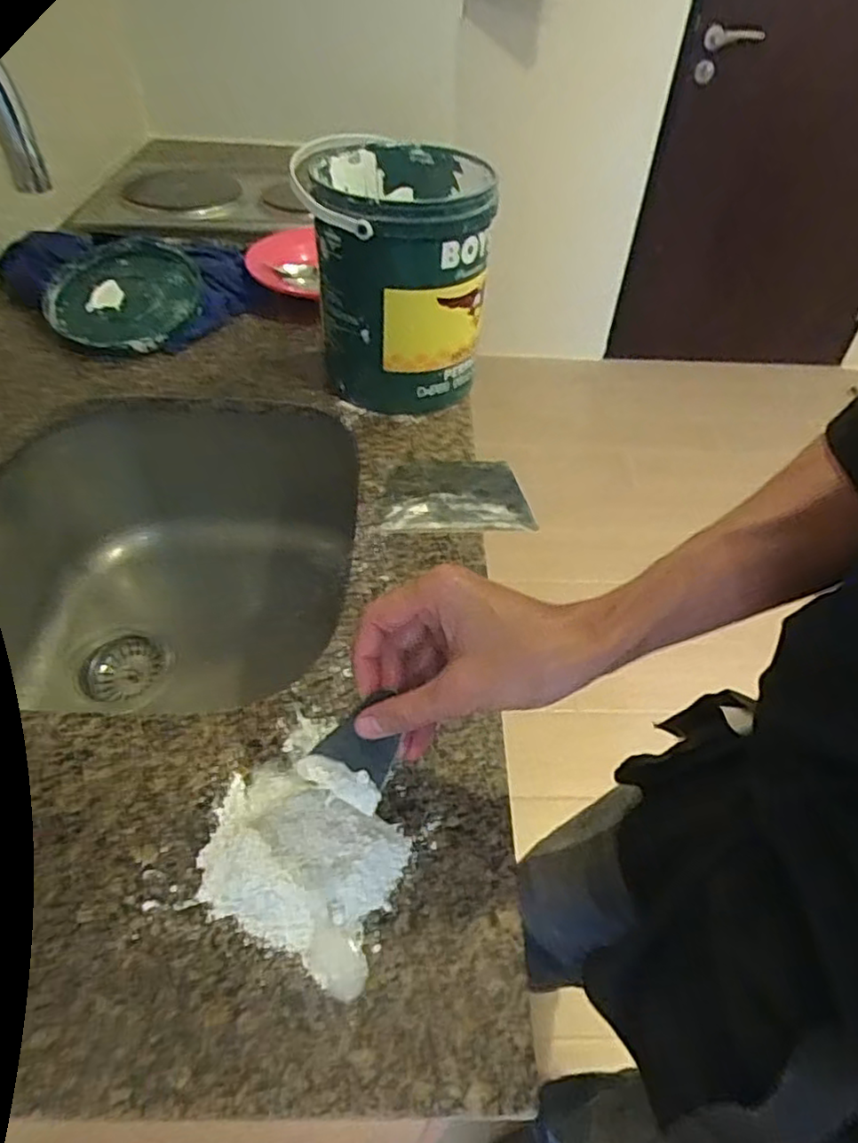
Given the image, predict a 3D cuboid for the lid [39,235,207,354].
[{"bbox_3d":[-0.353,-0.326,0.775,0.170,0.017,0.173,2,64,-3],"label":"lid"}]

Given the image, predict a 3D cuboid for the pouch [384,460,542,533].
[{"bbox_3d":[0.023,-0.068,0.604,0.129,0.011,0.095,-6,47,-7],"label":"pouch"}]

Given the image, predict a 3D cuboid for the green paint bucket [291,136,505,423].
[{"bbox_3d":[-0.030,-0.290,0.666,0.168,0.202,0.171,-2,47,-3],"label":"green paint bucket"}]

